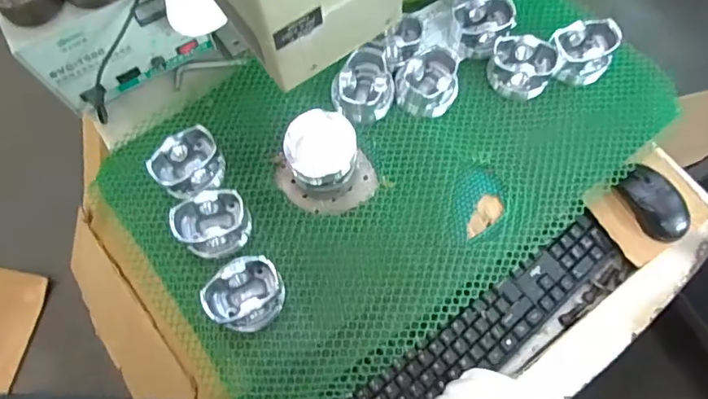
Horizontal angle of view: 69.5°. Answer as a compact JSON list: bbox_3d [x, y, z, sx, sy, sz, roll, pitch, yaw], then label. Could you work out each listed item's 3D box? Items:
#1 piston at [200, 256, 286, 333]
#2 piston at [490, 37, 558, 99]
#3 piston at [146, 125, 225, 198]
[{"bbox_3d":[-0.122,0.105,0.571,0.083,0.044,0.077,0,68,1],"label":"piston"},{"bbox_3d":[0.225,-0.175,0.683,0.084,0.052,0.065,10,69,5],"label":"piston"},{"bbox_3d":[-0.202,-0.041,0.631,0.081,0.053,0.067,-37,72,-13],"label":"piston"}]

